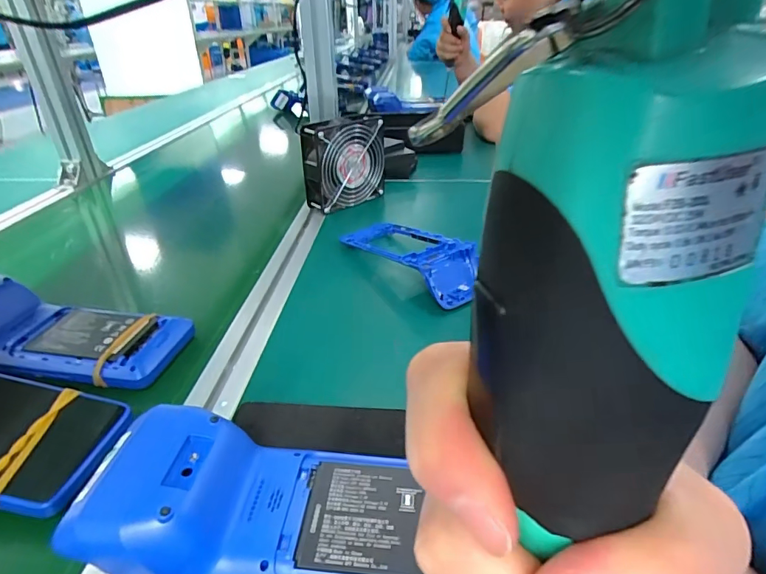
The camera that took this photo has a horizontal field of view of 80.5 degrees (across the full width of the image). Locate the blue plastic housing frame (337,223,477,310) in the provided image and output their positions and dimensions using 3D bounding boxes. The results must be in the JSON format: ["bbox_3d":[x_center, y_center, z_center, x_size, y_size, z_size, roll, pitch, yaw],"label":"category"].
[{"bbox_3d":[0.032,-0.041,0.512,0.074,0.035,0.195,-23,39,-34],"label":"blue plastic housing frame"}]

